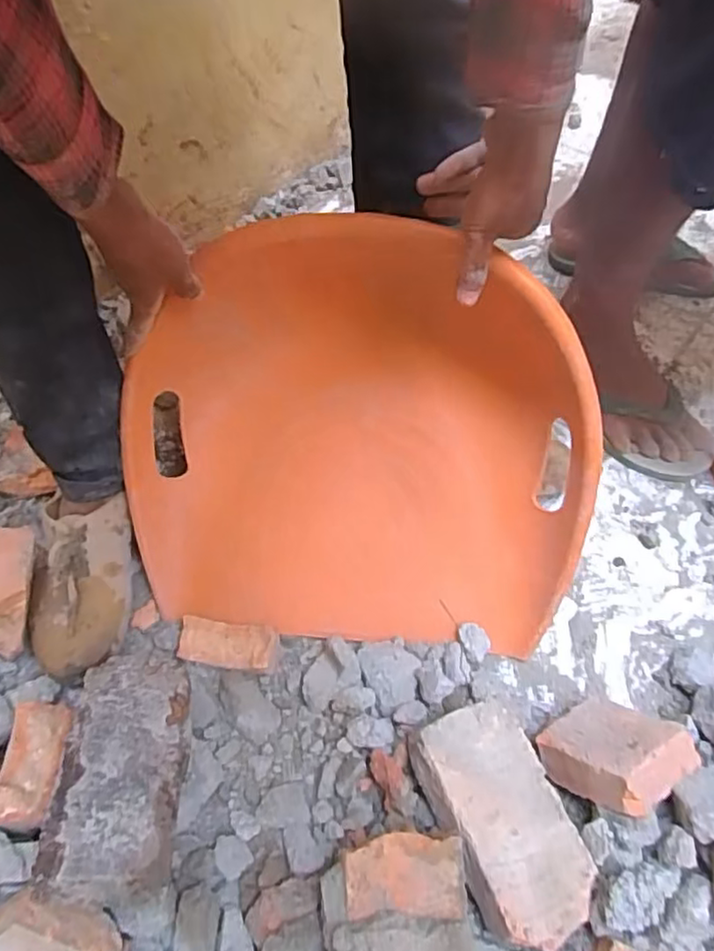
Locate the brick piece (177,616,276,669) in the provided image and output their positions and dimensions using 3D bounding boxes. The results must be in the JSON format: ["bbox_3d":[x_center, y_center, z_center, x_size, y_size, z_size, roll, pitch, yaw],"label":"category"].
[{"bbox_3d":[-0.122,0.158,0.615,0.089,0.019,0.038,6,56,4],"label":"brick piece"}]

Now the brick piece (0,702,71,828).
[{"bbox_3d":[-0.245,0.213,0.491,0.041,0.022,0.092,29,37,-25],"label":"brick piece"}]

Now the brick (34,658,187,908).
[{"bbox_3d":[-0.174,0.212,0.493,0.087,0.042,0.179,-5,37,-3],"label":"brick"}]

